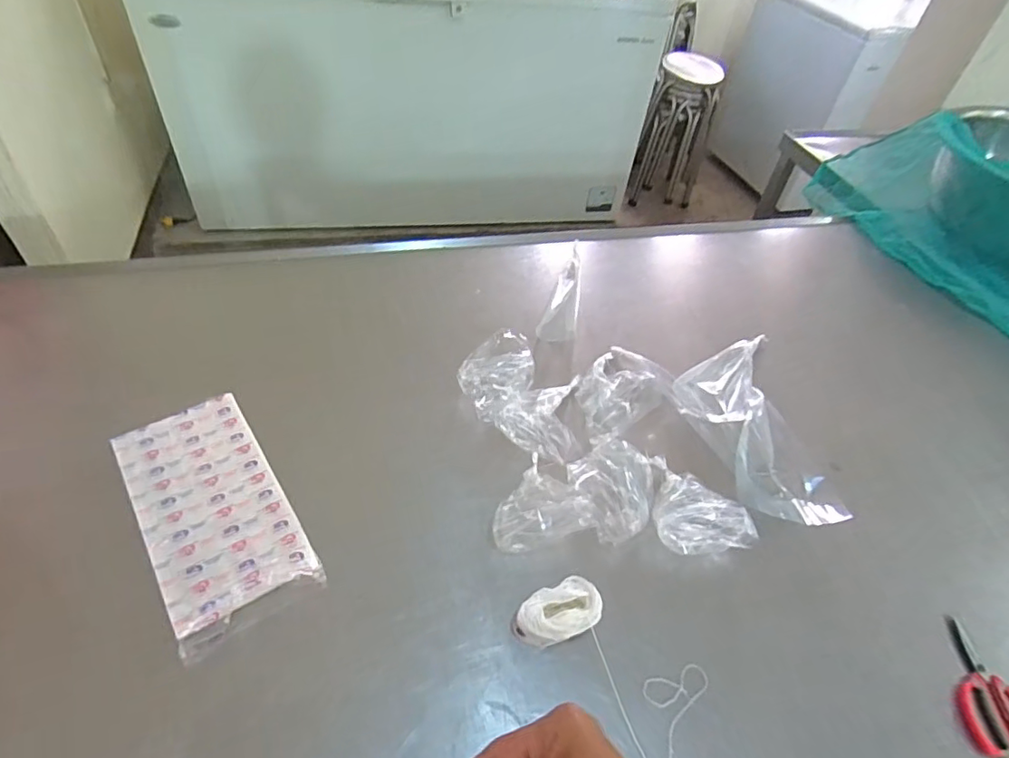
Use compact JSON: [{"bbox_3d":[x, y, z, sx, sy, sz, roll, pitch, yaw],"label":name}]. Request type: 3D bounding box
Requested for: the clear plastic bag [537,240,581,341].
[{"bbox_3d":[0.121,-0.175,1.049,0.067,0.035,0.307,14,47,5],"label":"clear plastic bag"}]

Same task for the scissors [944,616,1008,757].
[{"bbox_3d":[0.548,0.346,0.632,0.083,0.015,0.148,8,47,0],"label":"scissors"}]

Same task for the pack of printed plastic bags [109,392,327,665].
[{"bbox_3d":[-0.363,0.151,0.687,0.154,0.019,0.337,-26,53,-27],"label":"pack of printed plastic bags"}]

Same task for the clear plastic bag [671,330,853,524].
[{"bbox_3d":[0.362,0.062,0.843,0.181,0.033,0.364,-1,47,-8],"label":"clear plastic bag"}]

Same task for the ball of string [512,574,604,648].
[{"bbox_3d":[0.060,0.265,0.620,0.100,0.052,0.059,-15,51,-20],"label":"ball of string"}]

